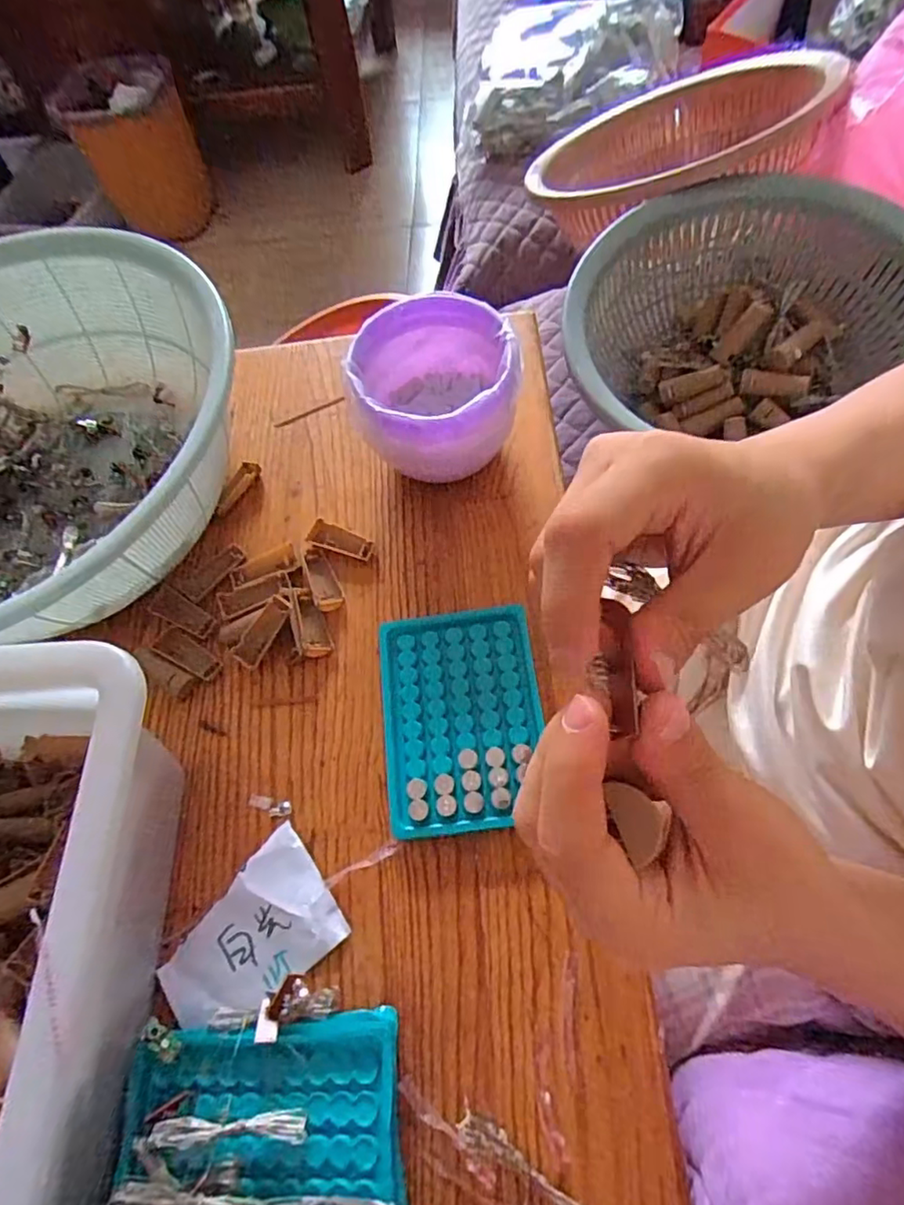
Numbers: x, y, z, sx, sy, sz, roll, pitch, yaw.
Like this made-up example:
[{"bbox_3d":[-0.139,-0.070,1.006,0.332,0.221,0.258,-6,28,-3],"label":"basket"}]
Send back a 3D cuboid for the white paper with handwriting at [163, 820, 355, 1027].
[{"bbox_3d":[-0.113,0.184,0.327,0.096,0.011,0.068,-37,65,-11],"label":"white paper with handwriting"}]

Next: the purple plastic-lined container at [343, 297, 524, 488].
[{"bbox_3d":[-0.014,-0.140,0.424,0.105,0.102,0.103,0,64,0],"label":"purple plastic-lined container"}]

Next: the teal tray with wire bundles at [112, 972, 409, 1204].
[{"bbox_3d":[-0.087,0.246,0.266,0.132,0.042,0.105,-9,63,3],"label":"teal tray with wire bundles"}]

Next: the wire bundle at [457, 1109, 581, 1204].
[{"bbox_3d":[0.036,0.260,0.269,0.071,0.013,0.015,22,68,17],"label":"wire bundle"}]

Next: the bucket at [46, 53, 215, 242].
[{"bbox_3d":[-0.693,-0.989,1.361,0.261,0.316,0.264,-22,63,-4],"label":"bucket"}]

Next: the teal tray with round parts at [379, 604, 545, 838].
[{"bbox_3d":[0.006,0.070,0.364,0.094,0.019,0.129,-8,63,3],"label":"teal tray with round parts"}]

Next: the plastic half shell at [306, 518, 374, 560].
[{"bbox_3d":[-0.080,-0.045,0.428,0.048,0.007,0.018,16,66,15],"label":"plastic half shell"}]

